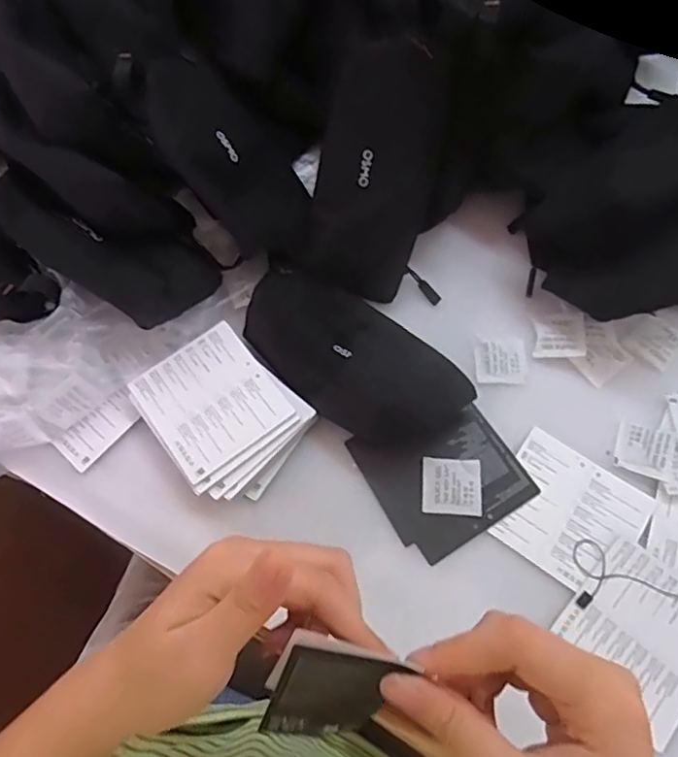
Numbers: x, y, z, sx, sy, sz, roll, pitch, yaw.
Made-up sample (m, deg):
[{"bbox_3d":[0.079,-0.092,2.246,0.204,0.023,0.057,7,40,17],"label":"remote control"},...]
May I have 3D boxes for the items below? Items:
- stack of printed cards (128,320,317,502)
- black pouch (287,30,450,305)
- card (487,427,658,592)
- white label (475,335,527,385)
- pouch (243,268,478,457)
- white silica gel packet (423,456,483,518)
[{"bbox_3d":[-0.089,0.025,0.446,0.122,0.020,0.097,42,74,16],"label":"stack of printed cards"},{"bbox_3d":[0.026,-0.159,0.456,0.090,0.025,0.182,16,104,8],"label":"black pouch"},{"bbox_3d":[0.163,0.096,0.425,0.095,0.004,0.088,34,72,14],"label":"card"},{"bbox_3d":[0.128,-0.015,0.467,0.040,0.004,0.038,3,68,2],"label":"white label"},{"bbox_3d":[0.009,-0.015,0.460,0.184,0.025,0.089,38,73,15],"label":"pouch"},{"bbox_3d":[0.082,0.078,0.427,0.042,0.007,0.040,2,68,2],"label":"white silica gel packet"}]

